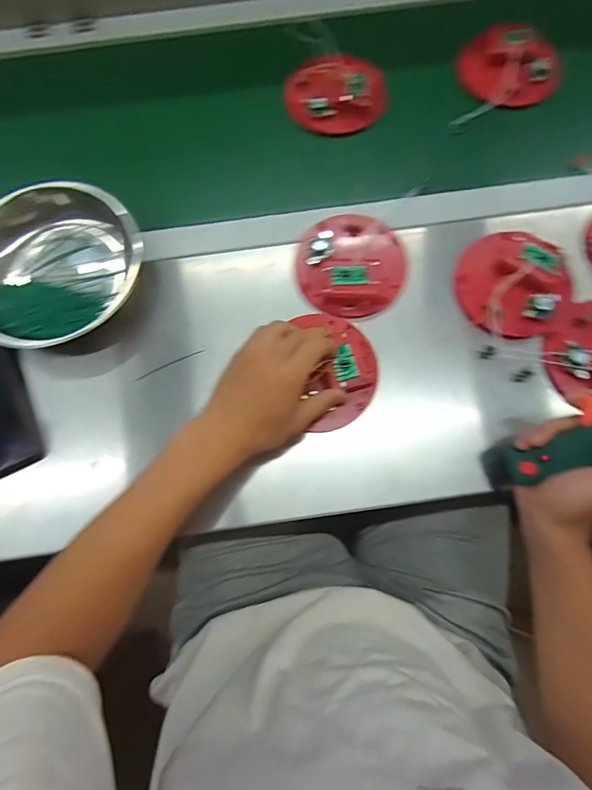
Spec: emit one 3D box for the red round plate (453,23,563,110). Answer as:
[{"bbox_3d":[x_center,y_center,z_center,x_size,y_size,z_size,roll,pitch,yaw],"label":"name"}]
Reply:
[{"bbox_3d":[0.269,-0.415,0.508,0.117,0.032,0.116,-35,78,-9],"label":"red round plate"}]

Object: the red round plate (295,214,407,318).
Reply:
[{"bbox_3d":[0.061,-0.145,0.436,0.114,0.025,0.118,0,75,0],"label":"red round plate"}]

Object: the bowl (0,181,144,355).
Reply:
[{"bbox_3d":[-0.257,-0.133,0.431,0.183,0.060,0.166,-1,75,0],"label":"bowl"}]

